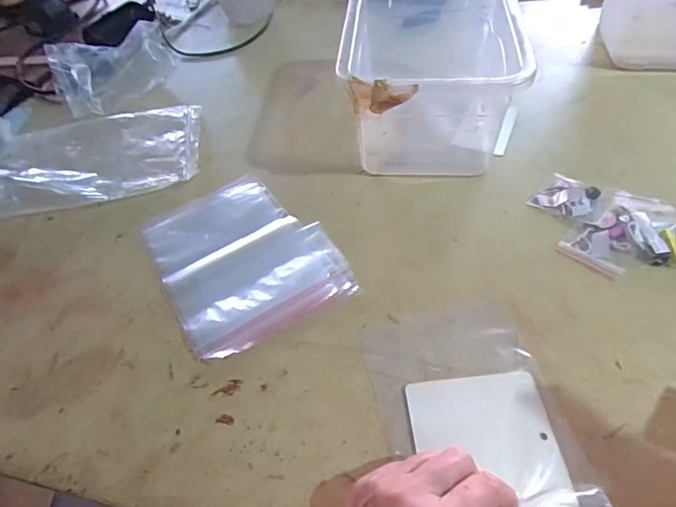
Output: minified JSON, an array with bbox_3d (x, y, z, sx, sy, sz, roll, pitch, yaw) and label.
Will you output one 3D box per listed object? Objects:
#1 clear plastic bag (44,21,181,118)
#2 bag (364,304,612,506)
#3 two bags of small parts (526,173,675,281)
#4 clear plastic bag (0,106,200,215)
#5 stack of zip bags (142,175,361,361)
[{"bbox_3d":[-0.323,-0.274,0.680,0.171,0.059,0.116,-29,55,-17],"label":"clear plastic bag"},{"bbox_3d":[0.101,0.120,0.346,0.126,0.015,0.178,-11,49,-4],"label":"bag"},{"bbox_3d":[0.253,-0.028,0.443,0.127,0.014,0.101,16,55,17],"label":"two bags of small parts"},{"bbox_3d":[-0.291,-0.120,0.570,0.242,0.028,0.146,-10,51,-3],"label":"clear plastic bag"},{"bbox_3d":[-0.094,-0.003,0.458,0.156,0.017,0.200,-28,54,-16],"label":"stack of zip bags"}]

